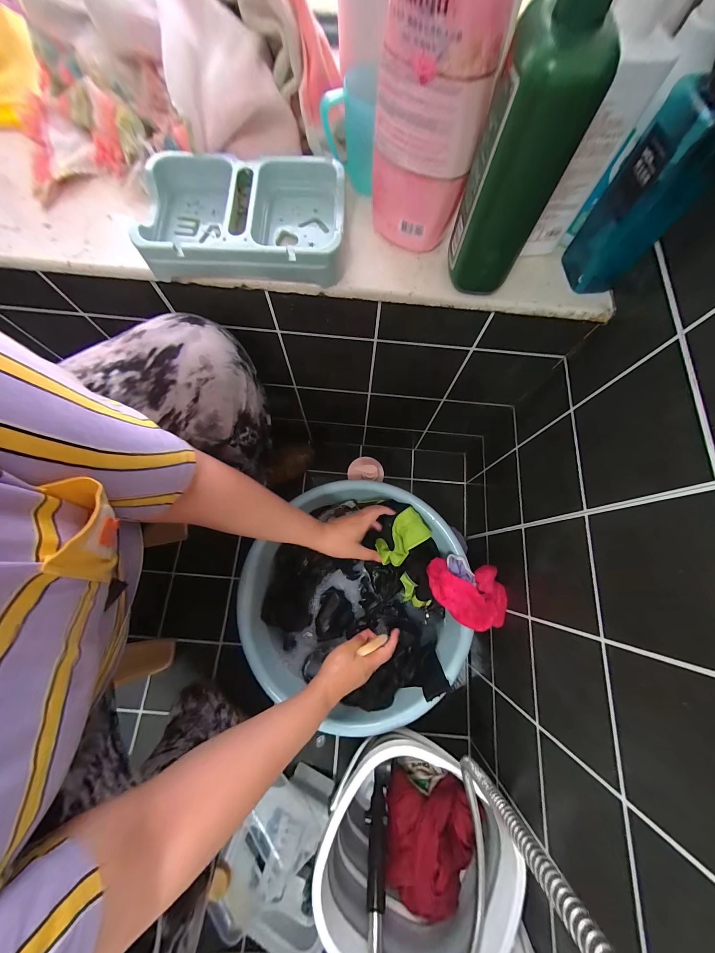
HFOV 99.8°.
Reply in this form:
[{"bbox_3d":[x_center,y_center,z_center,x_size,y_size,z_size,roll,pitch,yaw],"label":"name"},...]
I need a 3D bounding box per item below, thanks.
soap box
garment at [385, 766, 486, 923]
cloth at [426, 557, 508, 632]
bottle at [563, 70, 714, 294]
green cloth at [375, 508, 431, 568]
[{"bbox_3d":[-0.136,-0.313,0.368,0.227,0.059,0.149,2,73,-1],"label":"soap box"},{"bbox_3d":[0.124,0.626,0.514,0.141,0.106,0.175,14,73,2],"label":"garment"},{"bbox_3d":[0.211,0.225,0.571,0.143,0.057,0.112,10,73,1],"label":"cloth"},{"bbox_3d":[0.294,-0.289,0.296,0.052,0.202,0.064,-10,74,-5],"label":"bottle"},{"bbox_3d":[0.092,0.132,0.634,0.071,0.068,0.110,44,77,10],"label":"green cloth"}]

